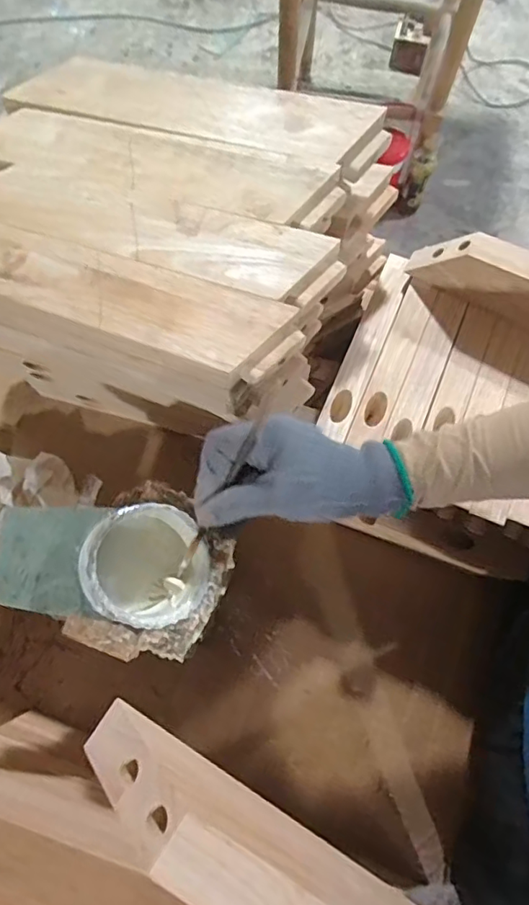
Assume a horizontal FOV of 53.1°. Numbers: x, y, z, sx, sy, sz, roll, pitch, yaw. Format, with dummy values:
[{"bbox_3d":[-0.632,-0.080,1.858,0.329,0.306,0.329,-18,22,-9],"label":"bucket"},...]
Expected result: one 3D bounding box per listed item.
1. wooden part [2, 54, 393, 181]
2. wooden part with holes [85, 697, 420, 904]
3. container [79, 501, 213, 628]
[{"bbox_3d":[-0.053,-0.276,0.423,0.294,0.014,0.060,15,74,4],"label":"wooden part"},{"bbox_3d":[0.048,0.219,0.234,0.304,0.053,0.034,34,76,2],"label":"wooden part with holes"},{"bbox_3d":[-0.080,0.080,0.379,0.082,0.063,0.079,0,74,0],"label":"container"}]

